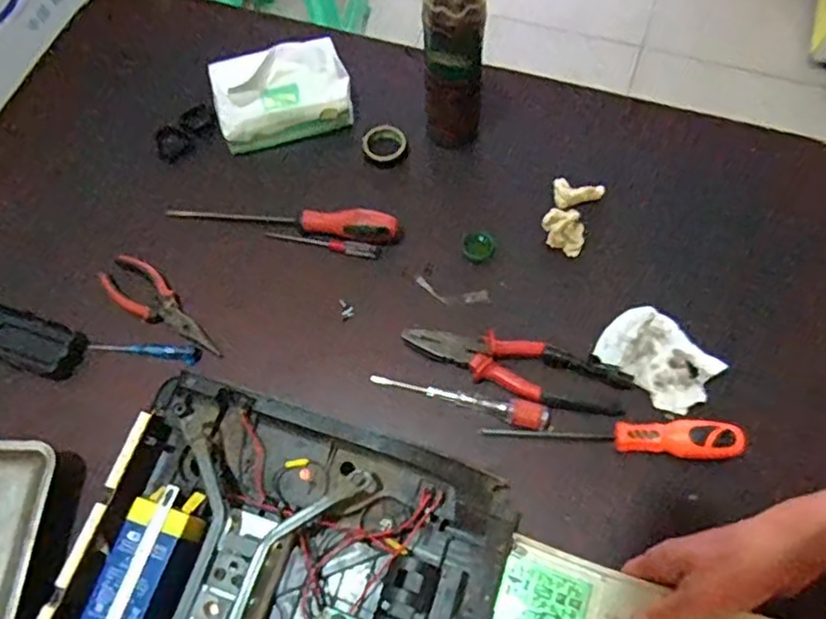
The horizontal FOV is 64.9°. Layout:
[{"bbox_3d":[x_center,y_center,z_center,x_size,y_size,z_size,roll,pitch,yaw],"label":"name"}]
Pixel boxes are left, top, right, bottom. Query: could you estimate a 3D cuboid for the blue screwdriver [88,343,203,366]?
[{"bbox_3d":[-0.261,0.038,0.633,0.113,0.018,0.017,9,66,6],"label":"blue screwdriver"}]

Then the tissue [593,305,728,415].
[{"bbox_3d":[0.227,0.042,0.598,0.100,0.027,0.067,40,73,18],"label":"tissue"}]

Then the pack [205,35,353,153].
[{"bbox_3d":[-0.144,-0.242,0.716,0.146,0.062,0.090,-15,66,-5],"label":"pack"}]

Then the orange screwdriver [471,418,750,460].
[{"bbox_3d":[0.174,0.108,0.567,0.216,0.023,0.032,4,65,4],"label":"orange screwdriver"}]

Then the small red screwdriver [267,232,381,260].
[{"bbox_3d":[-0.093,-0.067,0.673,0.120,0.007,0.012,8,66,6],"label":"small red screwdriver"}]

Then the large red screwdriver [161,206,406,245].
[{"bbox_3d":[-0.135,-0.099,0.679,0.250,0.030,0.029,10,66,7],"label":"large red screwdriver"}]

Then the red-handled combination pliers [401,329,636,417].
[{"bbox_3d":[0.094,0.054,0.597,0.204,0.017,0.056,10,66,7],"label":"red-handled combination pliers"}]

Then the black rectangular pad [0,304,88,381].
[{"bbox_3d":[-0.377,0.030,0.635,0.114,0.025,0.051,20,67,11],"label":"black rectangular pad"}]

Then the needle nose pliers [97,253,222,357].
[{"bbox_3d":[-0.249,-0.004,0.646,0.154,0.012,0.047,33,71,16],"label":"needle nose pliers"}]

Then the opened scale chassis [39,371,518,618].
[{"bbox_3d":[-0.115,0.236,0.499,0.324,0.052,0.324,16,67,9],"label":"opened scale chassis"}]

